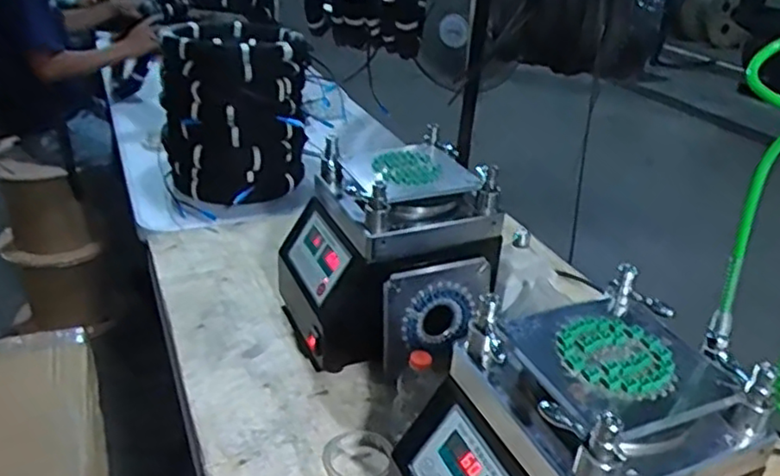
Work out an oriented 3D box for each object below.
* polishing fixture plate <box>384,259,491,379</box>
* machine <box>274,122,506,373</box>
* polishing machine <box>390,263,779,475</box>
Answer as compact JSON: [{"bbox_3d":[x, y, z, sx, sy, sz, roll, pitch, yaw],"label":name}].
[{"bbox_3d":[0.072,0.113,0.966,0.168,0.148,0.019,-8,14,-20],"label":"polishing fixture plate"},{"bbox_3d":[-0.011,0.012,1.028,0.278,0.280,0.232,-7,30,-21],"label":"machine"},{"bbox_3d":[0.173,0.228,0.676,0.285,0.276,0.238,-8,31,-19],"label":"polishing machine"}]

